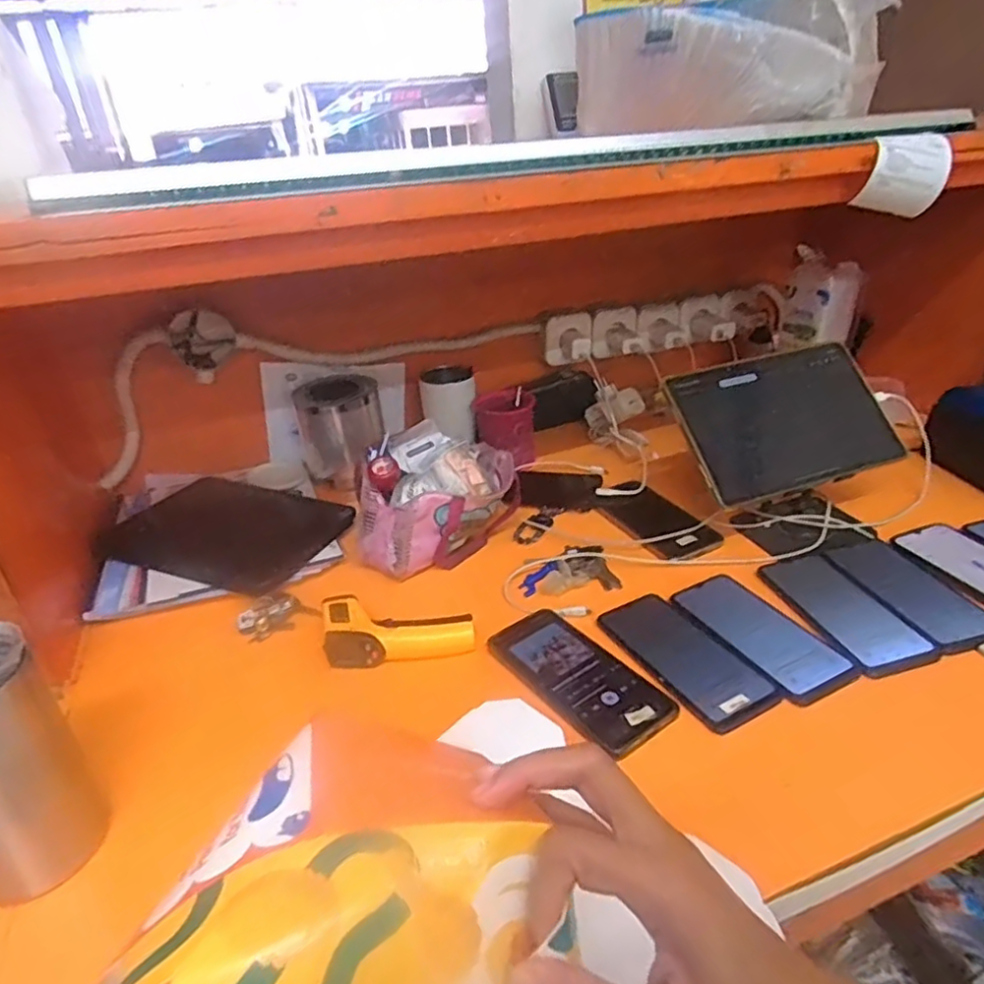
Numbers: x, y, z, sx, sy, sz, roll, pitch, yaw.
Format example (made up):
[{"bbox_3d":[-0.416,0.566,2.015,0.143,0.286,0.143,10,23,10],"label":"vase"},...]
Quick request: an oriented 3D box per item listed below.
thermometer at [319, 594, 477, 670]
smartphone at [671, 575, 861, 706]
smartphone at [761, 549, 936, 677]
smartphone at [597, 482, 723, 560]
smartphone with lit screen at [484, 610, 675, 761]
[{"bbox_3d":[-0.088,0.127,0.608,0.136,0.038,0.078,-8,29,-6],"label":"thermometer"},{"bbox_3d":[0.242,0.125,0.581,0.074,0.012,0.150,-17,31,-21],"label":"smartphone"},{"bbox_3d":[0.324,0.102,0.597,0.075,0.007,0.148,-12,29,-12],"label":"smartphone"},{"bbox_3d":[0.186,0.024,0.757,0.079,0.012,0.159,-16,30,-20],"label":"smartphone"},{"bbox_3d":[0.077,0.153,0.553,0.078,0.013,0.158,-24,34,-31],"label":"smartphone with lit screen"}]

